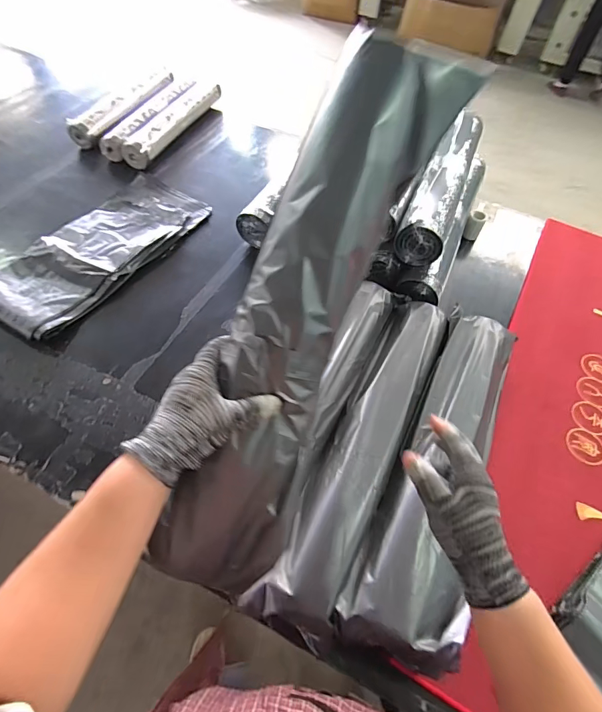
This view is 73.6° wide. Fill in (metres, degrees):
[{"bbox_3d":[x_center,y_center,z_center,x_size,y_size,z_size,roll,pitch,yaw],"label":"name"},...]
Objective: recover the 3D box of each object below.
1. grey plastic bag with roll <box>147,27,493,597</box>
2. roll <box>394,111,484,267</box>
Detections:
[{"bbox_3d":[0.008,-0.048,0.417,0.134,0.066,0.566,20,88,8],"label":"grey plastic bag with roll"},{"bbox_3d":[0.334,-0.416,0.970,0.112,0.112,0.493,21,56,9],"label":"roll"}]

